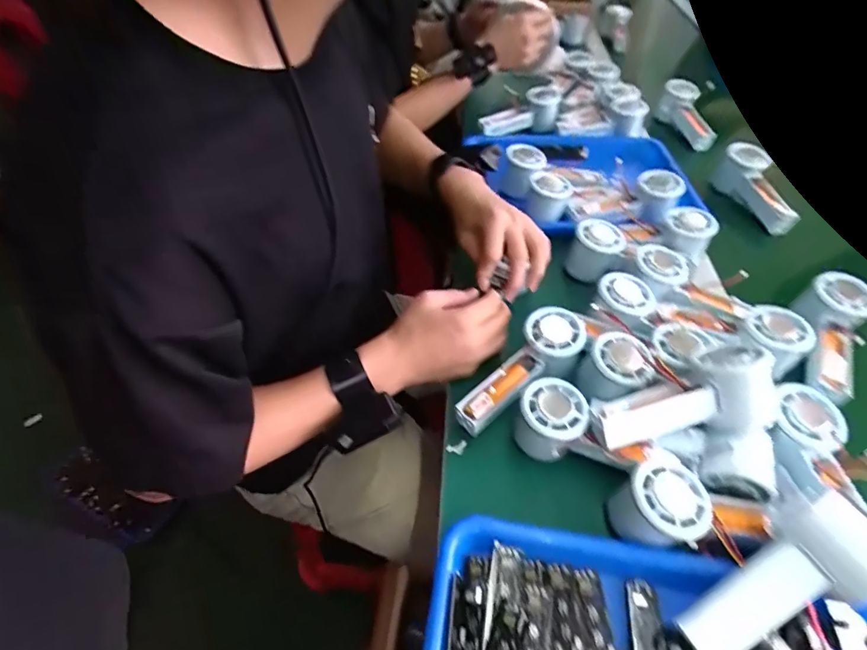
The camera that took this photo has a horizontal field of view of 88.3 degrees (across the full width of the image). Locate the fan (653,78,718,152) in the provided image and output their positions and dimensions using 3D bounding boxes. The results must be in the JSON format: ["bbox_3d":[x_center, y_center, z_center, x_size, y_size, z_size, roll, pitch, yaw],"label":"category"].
[{"bbox_3d":[0.472,-0.387,0.830,0.059,0.052,0.153,-14,70,-14],"label":"fan"}]

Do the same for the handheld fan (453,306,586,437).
[{"bbox_3d":[0.084,0.043,0.436,0.156,0.047,0.059,-38,60,-13],"label":"handheld fan"}]

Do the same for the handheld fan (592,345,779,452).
[{"bbox_3d":[0.206,0.064,0.372,0.147,0.056,0.062,-16,51,0],"label":"handheld fan"}]

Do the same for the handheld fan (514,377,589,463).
[{"bbox_3d":[0.103,0.088,0.404,0.054,0.057,0.057,13,50,8],"label":"handheld fan"}]

